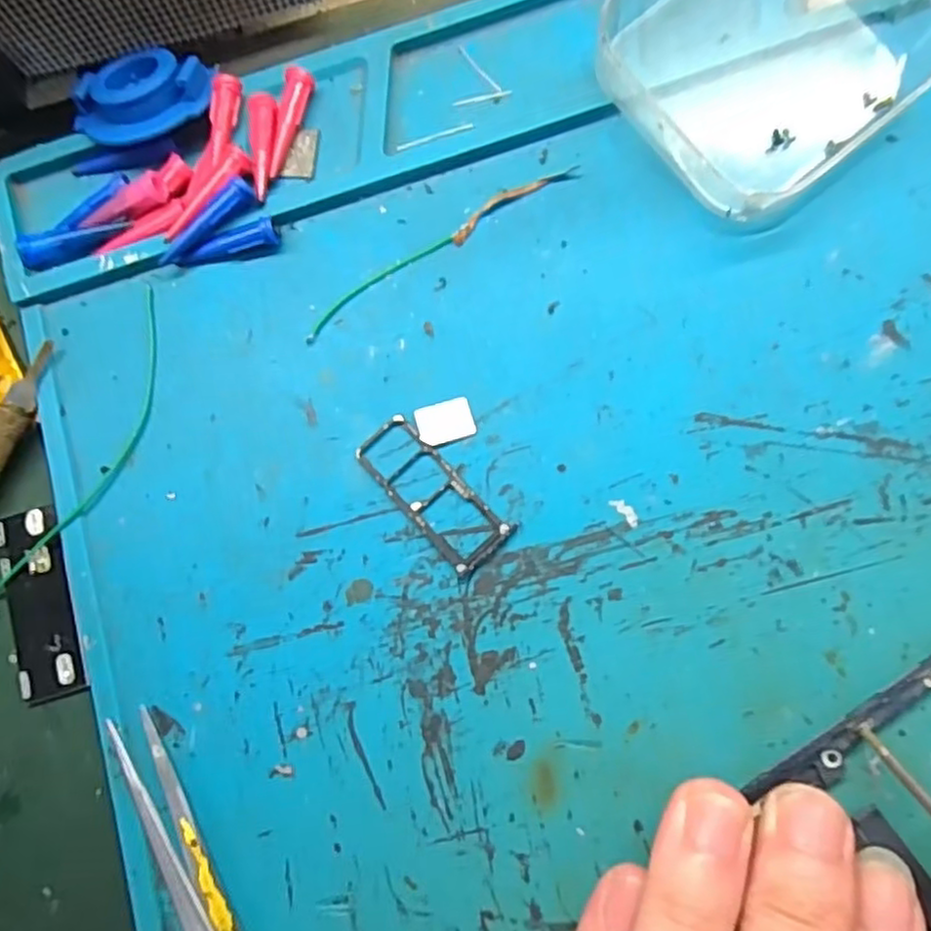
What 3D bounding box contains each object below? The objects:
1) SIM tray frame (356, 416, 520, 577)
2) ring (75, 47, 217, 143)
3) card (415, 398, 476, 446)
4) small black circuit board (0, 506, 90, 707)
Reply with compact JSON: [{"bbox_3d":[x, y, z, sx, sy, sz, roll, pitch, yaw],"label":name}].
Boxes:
[{"bbox_3d":[-0.007,0.006,0.153,0.016,0.004,0.039,-42,80,-2],"label":"SIM tray frame"},{"bbox_3d":[-0.080,-0.092,0.168,0.035,0.005,0.023,-13,79,2],"label":"ring"},{"bbox_3d":[-0.005,-0.010,0.157,0.013,0.004,0.009,-15,82,-6],"label":"card"},{"bbox_3d":[-0.098,0.032,0.157,0.017,0.004,0.044,-17,80,2],"label":"small black circuit board"}]

